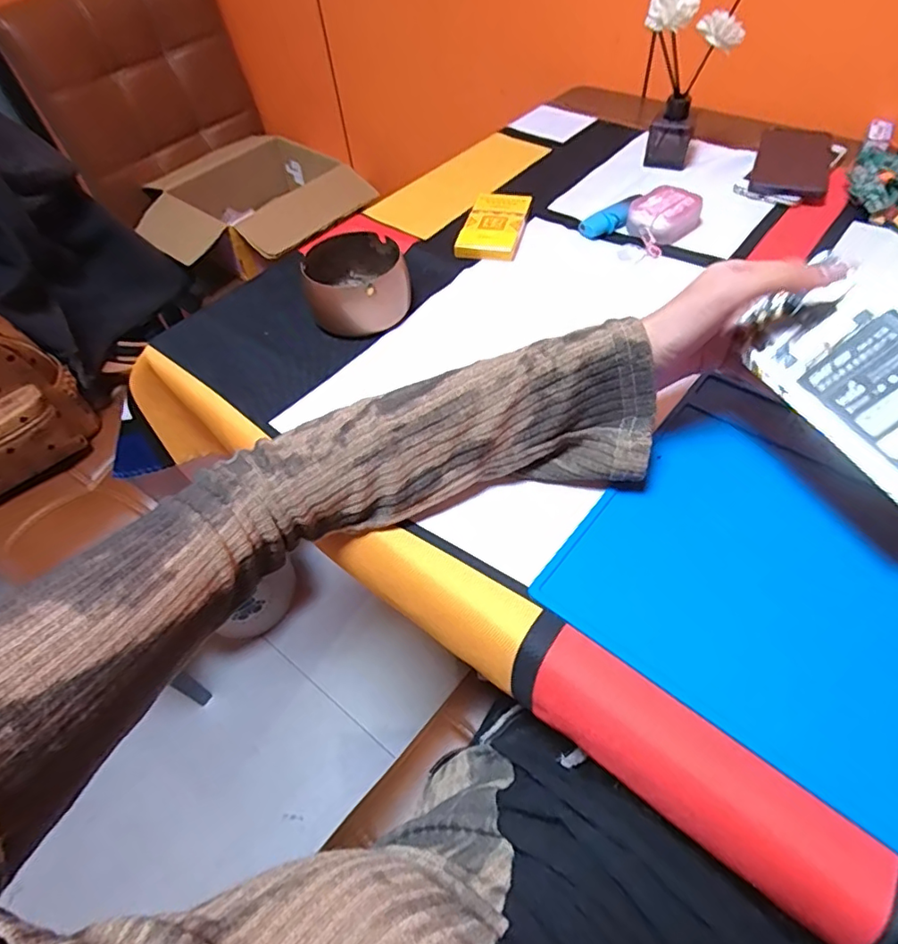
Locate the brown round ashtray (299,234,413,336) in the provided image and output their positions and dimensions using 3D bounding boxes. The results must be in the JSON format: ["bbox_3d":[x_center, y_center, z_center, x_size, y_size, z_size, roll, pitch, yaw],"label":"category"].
[{"bbox_3d":[-0.078,-0.158,0.469,0.084,0.044,0.080,-3,52,3],"label":"brown round ashtray"}]

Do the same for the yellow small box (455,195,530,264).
[{"bbox_3d":[0.046,-0.241,0.541,0.058,0.015,0.100,11,54,14],"label":"yellow small box"}]

